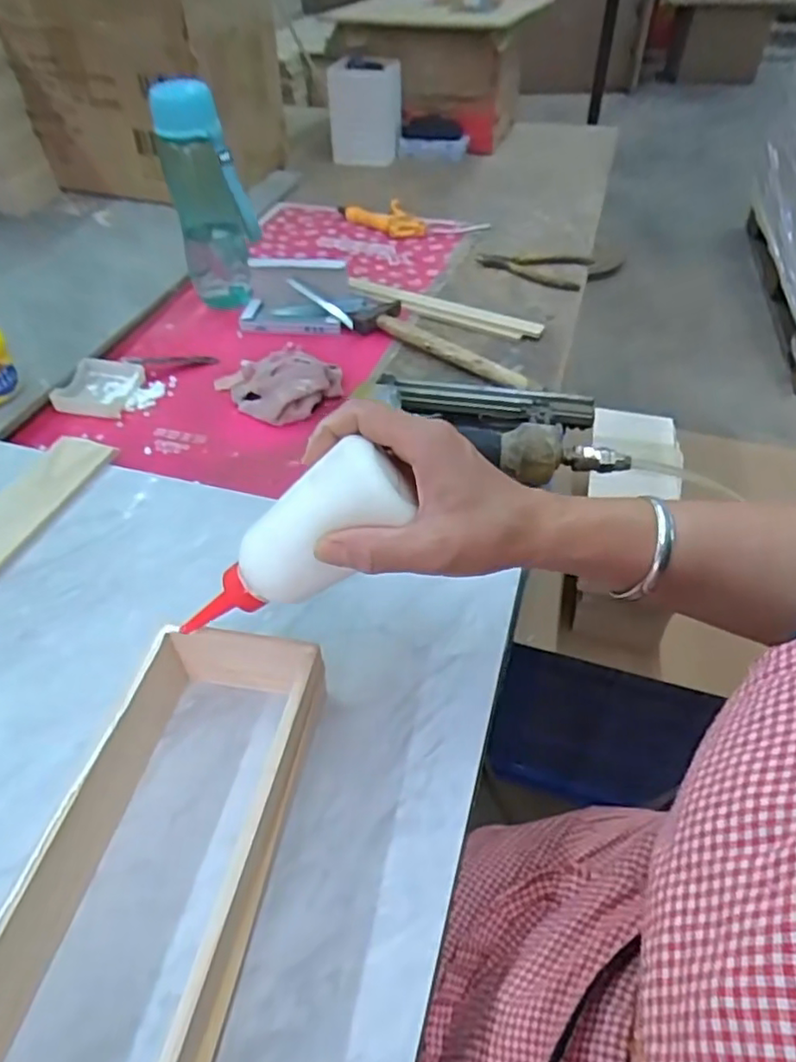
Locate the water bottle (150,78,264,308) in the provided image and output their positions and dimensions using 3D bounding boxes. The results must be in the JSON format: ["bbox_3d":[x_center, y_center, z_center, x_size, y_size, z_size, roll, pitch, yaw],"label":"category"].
[{"bbox_3d":[-0.219,-0.387,0.747,0.090,0.240,0.080,-12,48,-11],"label":"water bottle"}]

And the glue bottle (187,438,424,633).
[{"bbox_3d":[-0.062,0.013,0.353,0.153,0.043,0.044,-39,44,21],"label":"glue bottle"}]

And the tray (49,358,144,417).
[{"bbox_3d":[-0.322,-0.155,0.684,0.077,0.018,0.075,5,46,4],"label":"tray"}]

